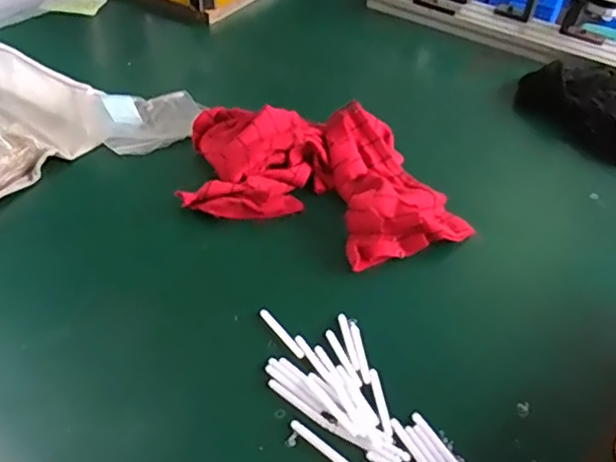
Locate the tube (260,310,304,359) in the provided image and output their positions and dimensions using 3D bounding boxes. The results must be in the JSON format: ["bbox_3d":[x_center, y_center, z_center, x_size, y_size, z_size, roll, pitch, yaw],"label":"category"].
[{"bbox_3d":[-0.023,0.089,0.532,0.007,0.004,0.059,-25,51,-30],"label":"tube"}]

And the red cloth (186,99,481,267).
[{"bbox_3d":[0.017,-0.056,0.656,0.309,0.052,0.205,6,42,0],"label":"red cloth"}]

